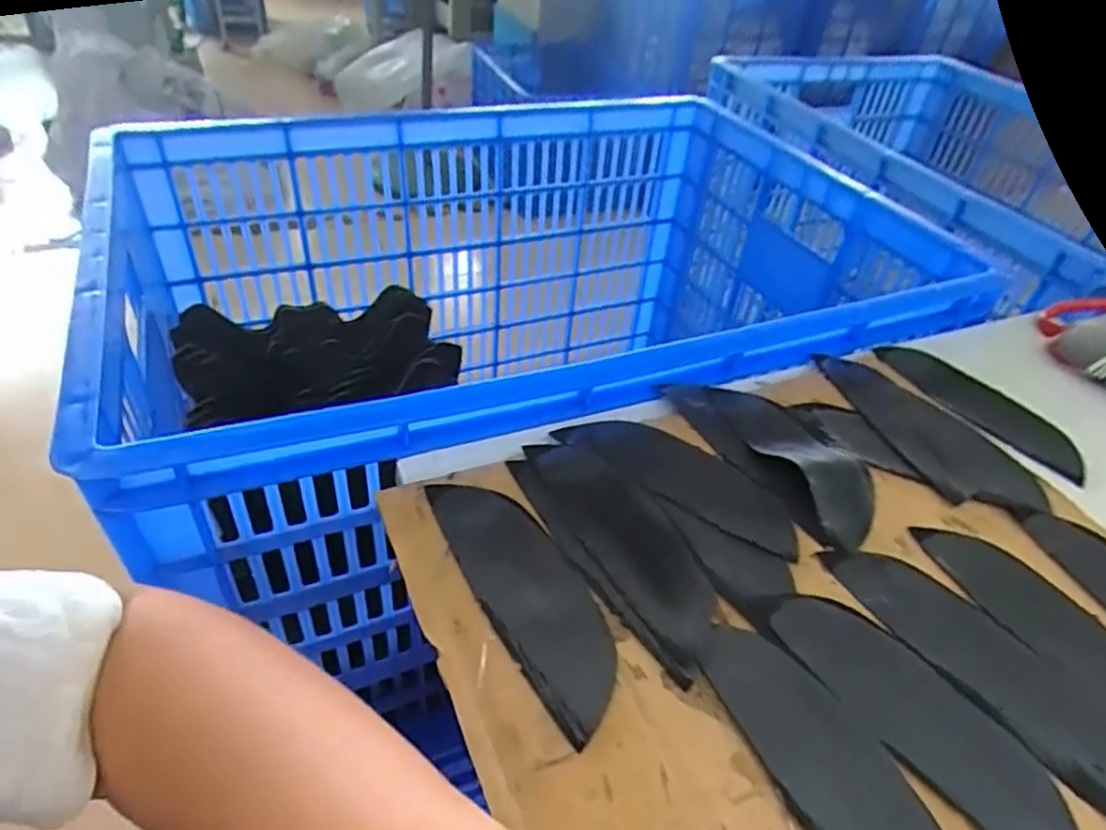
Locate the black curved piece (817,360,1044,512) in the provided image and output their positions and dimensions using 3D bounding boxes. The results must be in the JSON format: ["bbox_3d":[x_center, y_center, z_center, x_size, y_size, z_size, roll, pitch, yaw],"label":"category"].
[{"bbox_3d":[0.224,0.004,0.420,0.064,0.010,0.152,-10,43,-19],"label":"black curved piece"}]

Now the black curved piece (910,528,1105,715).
[{"bbox_3d":[0.237,0.101,0.311,0.051,0.004,0.139,-11,43,-19],"label":"black curved piece"}]

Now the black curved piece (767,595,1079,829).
[{"bbox_3d":[0.151,0.122,0.277,0.044,0.005,0.133,-24,49,-31],"label":"black curved piece"}]

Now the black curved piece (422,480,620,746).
[{"bbox_3d":[-0.012,0.078,0.314,0.045,0.005,0.138,-23,50,-25],"label":"black curved piece"}]

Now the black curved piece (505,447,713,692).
[{"bbox_3d":[0.032,0.059,0.338,0.057,0.006,0.145,-18,46,-26],"label":"black curved piece"}]

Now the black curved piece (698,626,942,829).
[{"bbox_3d":[0.109,0.138,0.259,0.045,0.004,0.133,-20,49,-22],"label":"black curved piece"}]

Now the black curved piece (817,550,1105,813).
[{"bbox_3d":[0.189,0.107,0.303,0.047,0.004,0.138,-21,47,-28],"label":"black curved piece"}]

